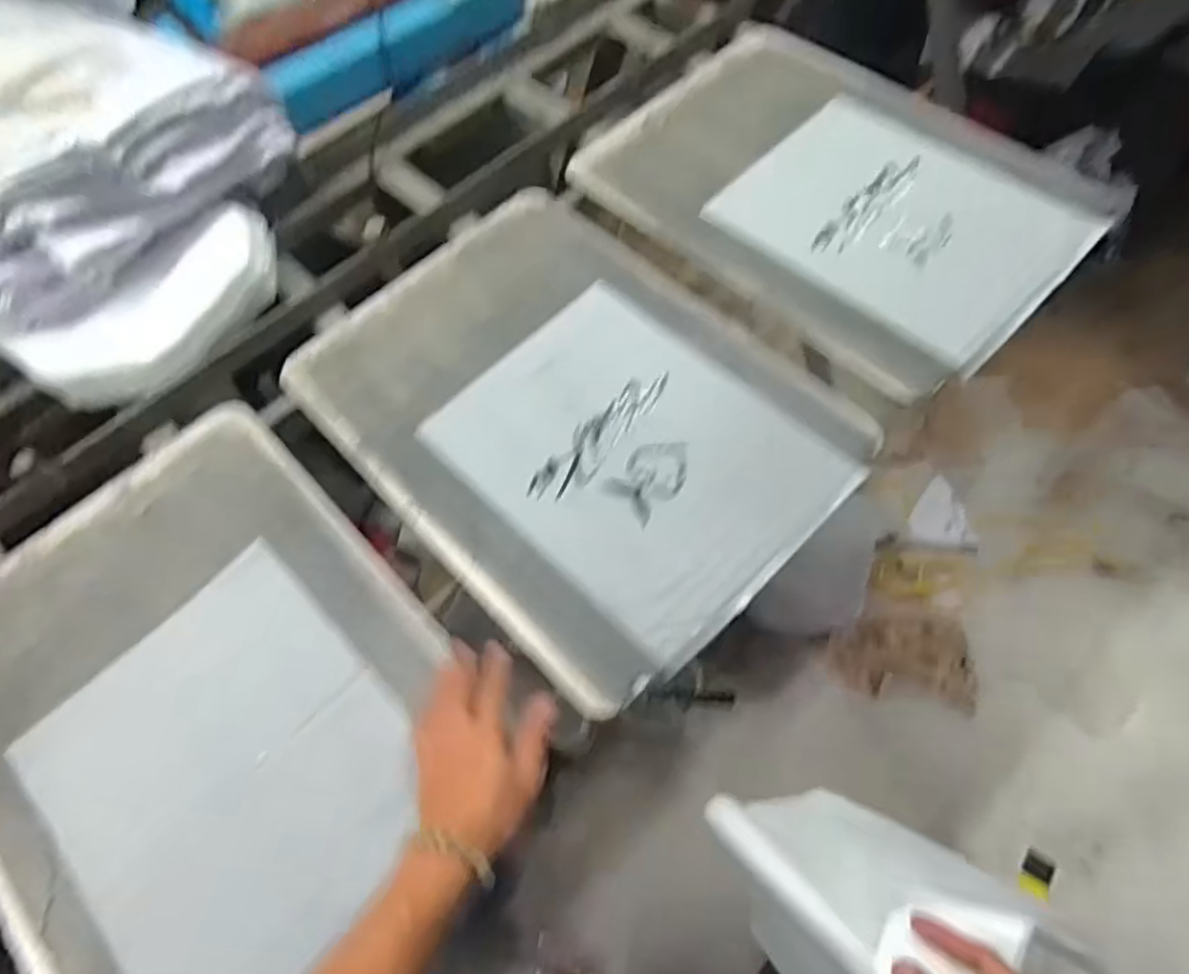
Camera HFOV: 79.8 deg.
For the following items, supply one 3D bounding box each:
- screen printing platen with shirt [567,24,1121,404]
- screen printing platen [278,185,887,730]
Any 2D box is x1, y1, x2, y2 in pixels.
[{"bbox_3d":[0.282,-0.381,0.884,0.408,0.034,0.569,-40,69,-15],"label":"screen printing platen with shirt"},{"bbox_3d":[-0.038,-0.088,0.756,0.399,0.019,0.546,-42,69,-16],"label":"screen printing platen"}]

